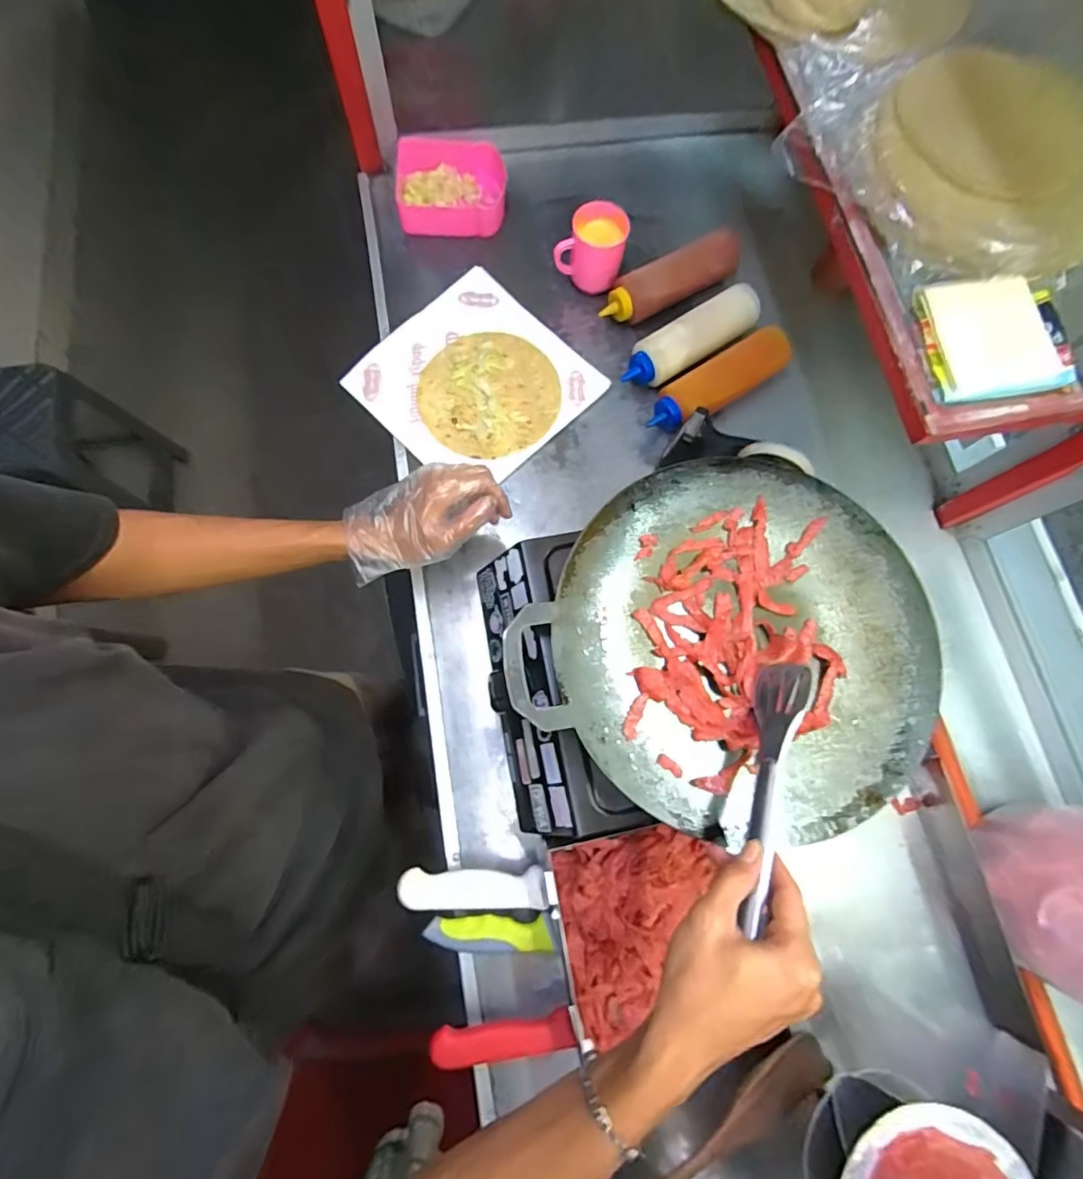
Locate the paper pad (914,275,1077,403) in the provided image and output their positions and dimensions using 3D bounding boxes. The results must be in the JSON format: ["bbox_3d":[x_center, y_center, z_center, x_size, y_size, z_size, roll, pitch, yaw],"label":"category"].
[{"bbox_3d":[0.346,-0.194,0.406,0.098,0.020,0.091,-7,75,-4],"label":"paper pad"}]

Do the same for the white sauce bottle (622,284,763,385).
[{"bbox_3d":[0.193,-0.323,0.689,0.190,0.060,0.058,-34,79,-11],"label":"white sauce bottle"}]

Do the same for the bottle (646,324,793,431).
[{"bbox_3d":[0.231,-0.267,0.676,0.212,0.056,0.060,-32,78,-10],"label":"bottle"}]

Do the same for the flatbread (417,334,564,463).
[{"bbox_3d":[-0.063,-0.252,0.680,0.164,0.014,0.186,39,77,8],"label":"flatbread"}]

